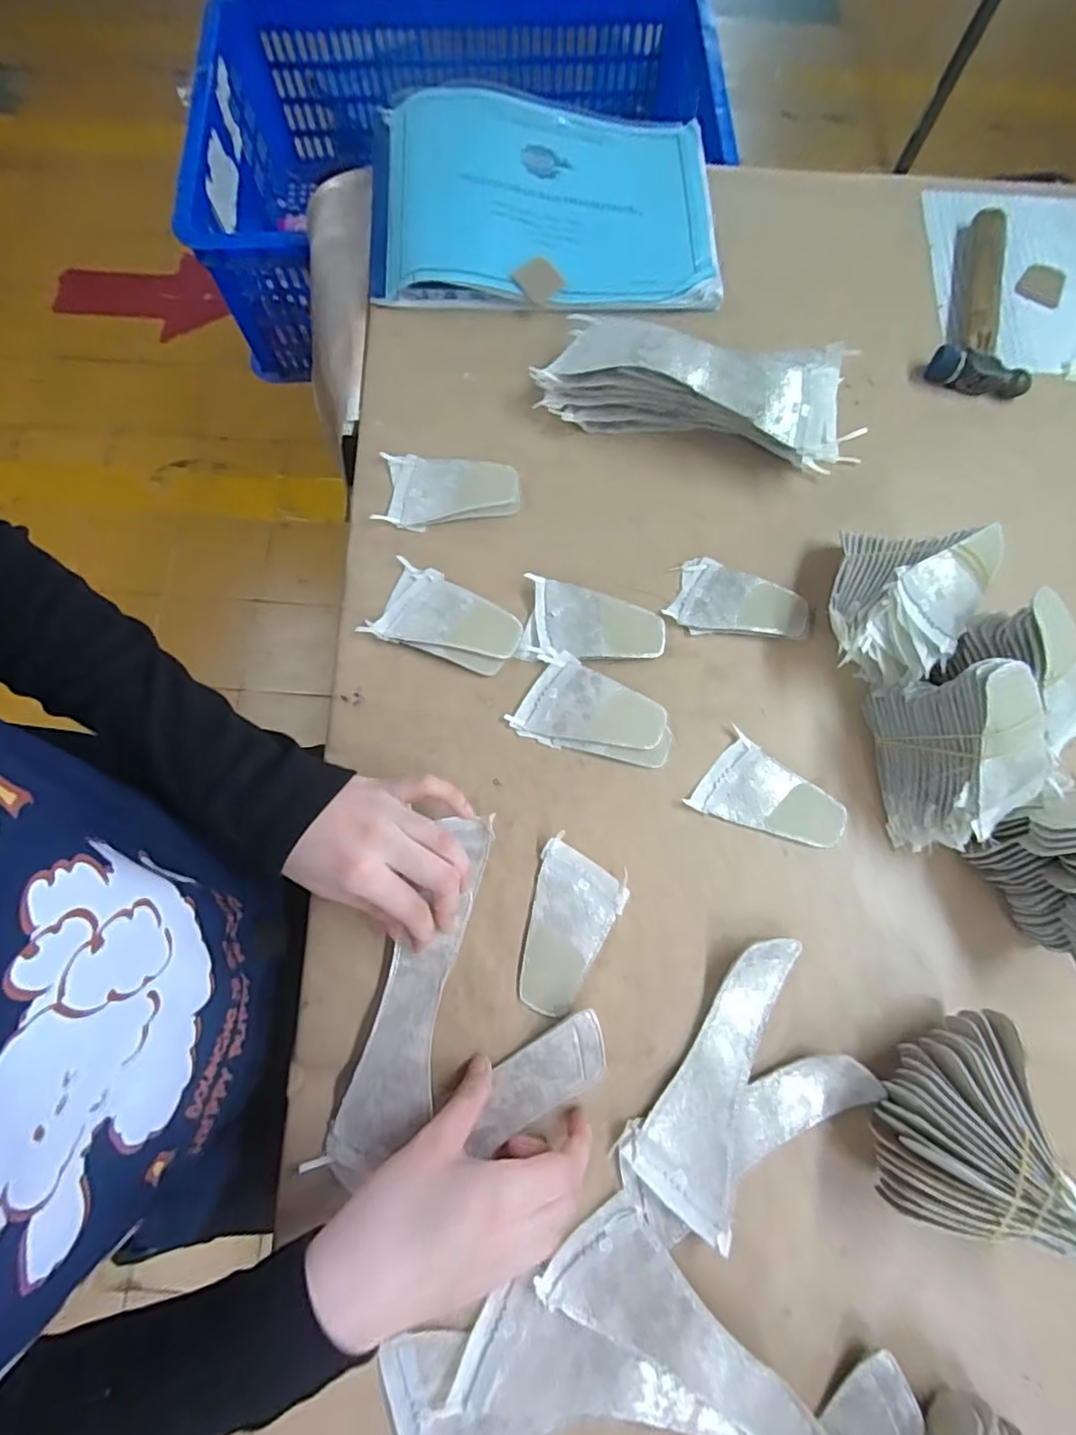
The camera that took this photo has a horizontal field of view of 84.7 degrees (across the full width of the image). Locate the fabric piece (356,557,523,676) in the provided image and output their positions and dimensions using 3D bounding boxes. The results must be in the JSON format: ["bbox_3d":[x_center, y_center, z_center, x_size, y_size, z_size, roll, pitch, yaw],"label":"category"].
[{"bbox_3d":[-0.065,-0.068,0.421,0.101,0.009,0.062,27,76,6],"label":"fabric piece"}]

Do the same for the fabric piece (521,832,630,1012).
[{"bbox_3d":[0.017,0.132,0.368,0.055,0.005,0.096,20,76,4],"label":"fabric piece"}]

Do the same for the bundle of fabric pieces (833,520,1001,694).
[{"bbox_3d":[0.245,-0.075,0.400,0.089,0.073,0.103,16,75,3],"label":"bundle of fabric pieces"}]

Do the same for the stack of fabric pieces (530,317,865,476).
[{"bbox_3d":[0.126,-0.246,0.448,0.245,0.060,0.073,17,76,3],"label":"stack of fabric pieces"}]

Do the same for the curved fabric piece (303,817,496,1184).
[{"bbox_3d":[-0.068,0.162,0.353,0.048,0.012,0.208,19,74,4],"label":"curved fabric piece"}]

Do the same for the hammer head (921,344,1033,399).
[{"bbox_3d":[0.364,-0.282,0.485,0.081,0.026,0.022,18,76,4],"label":"hammer head"}]

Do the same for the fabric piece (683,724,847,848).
[{"bbox_3d":[0.157,0.059,0.398,0.094,0.005,0.061,34,77,7],"label":"fabric piece"}]

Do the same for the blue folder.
[{"bbox_3d":[0.005,-0.447,0.509,0.290,0.041,0.203,-1,75,-1],"label":"blue folder"}]

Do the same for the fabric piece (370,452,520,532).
[{"bbox_3d":[-0.067,-0.171,0.451,0.103,0.008,0.060,5,75,0],"label":"fabric piece"}]

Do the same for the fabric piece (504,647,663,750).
[{"bbox_3d":[0.037,-0.011,0.410,0.102,0.009,0.057,12,75,2],"label":"fabric piece"}]

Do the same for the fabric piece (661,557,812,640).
[{"bbox_3d":[0.148,-0.085,0.434,0.097,0.007,0.057,12,75,2],"label":"fabric piece"}]

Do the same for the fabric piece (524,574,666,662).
[{"bbox_3d":[0.043,-0.068,0.423,0.094,0.013,0.056,5,75,0],"label":"fabric piece"}]

